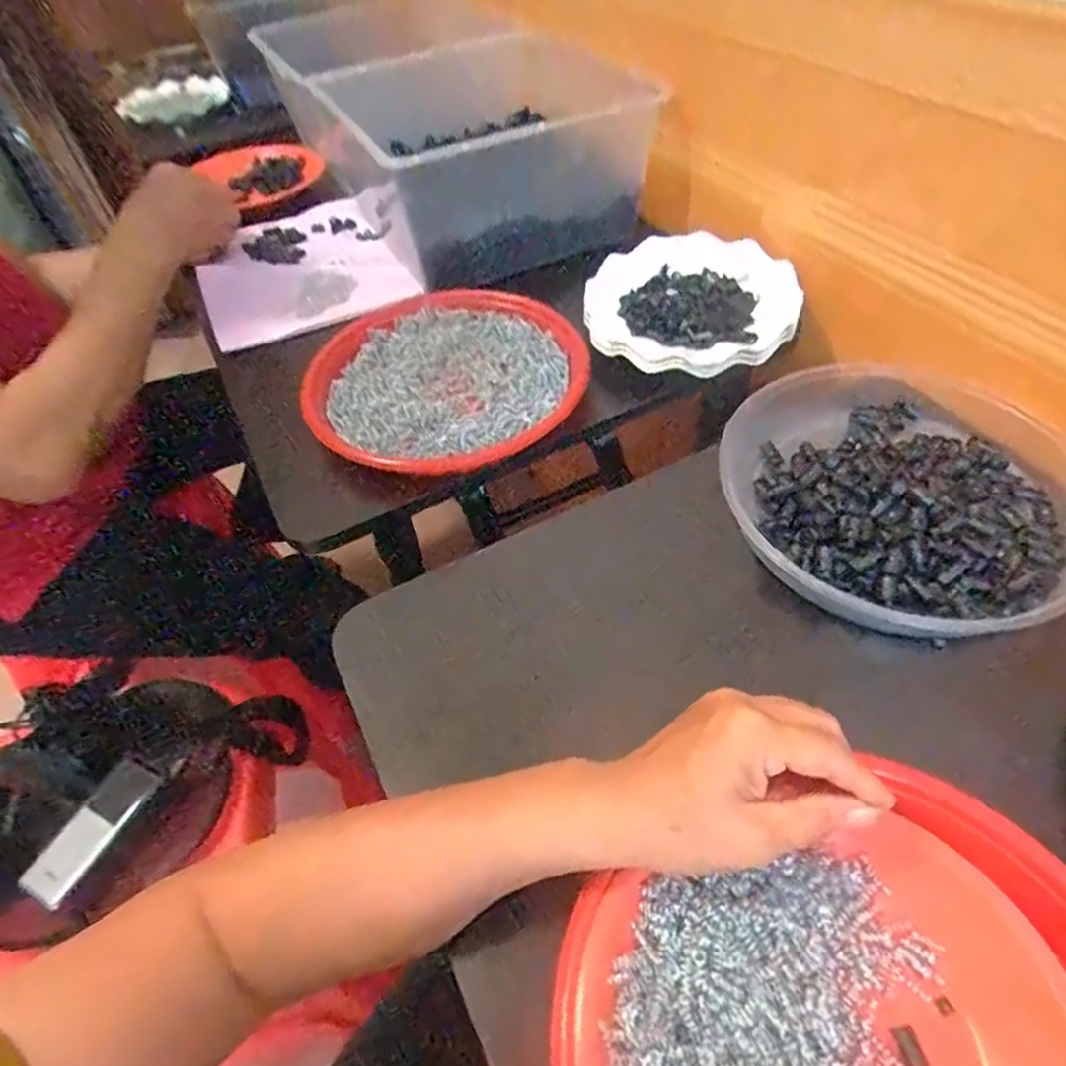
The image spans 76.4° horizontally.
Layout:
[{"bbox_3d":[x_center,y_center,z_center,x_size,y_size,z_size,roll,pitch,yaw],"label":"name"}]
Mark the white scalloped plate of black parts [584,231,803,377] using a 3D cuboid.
[{"bbox_3d":[0.144,-0.211,0.619,0.180,0.029,0.181,6,51,11],"label":"white scalloped plate of black parts"}]

